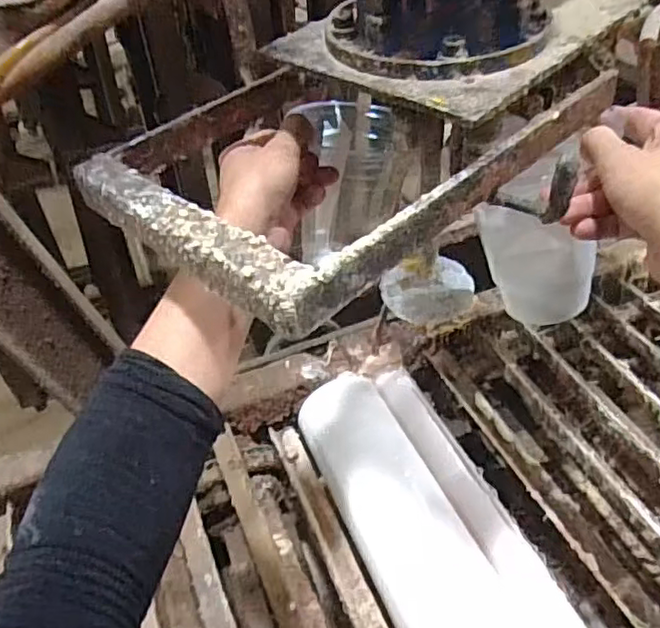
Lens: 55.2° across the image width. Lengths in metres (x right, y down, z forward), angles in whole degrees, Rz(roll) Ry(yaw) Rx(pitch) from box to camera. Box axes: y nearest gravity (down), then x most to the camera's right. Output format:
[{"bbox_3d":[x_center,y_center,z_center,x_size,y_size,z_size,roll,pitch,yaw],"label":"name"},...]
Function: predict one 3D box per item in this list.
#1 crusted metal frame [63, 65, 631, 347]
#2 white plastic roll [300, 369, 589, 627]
[{"bbox_3d":[0.006,-0.104,0.383,0.195,0.024,0.269,31,53,34],"label":"crusted metal frame"},{"bbox_3d":[0.112,0.235,0.665,0.163,0.048,0.456,-18,43,-14],"label":"white plastic roll"}]

